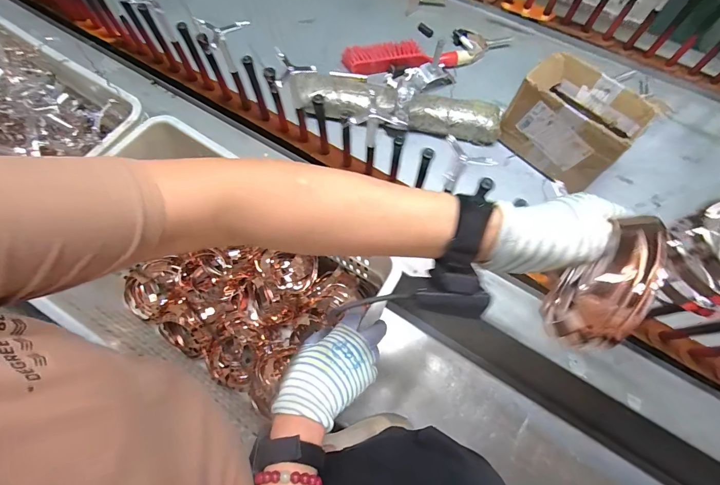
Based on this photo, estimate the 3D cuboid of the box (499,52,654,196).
[{"bbox_3d":[0.398,-0.229,0.654,0.205,0.134,0.143,42,71,16],"label":"box"}]

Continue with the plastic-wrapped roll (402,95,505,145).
[{"bbox_3d":[0.194,-0.261,0.710,0.200,0.054,0.074,12,66,4],"label":"plastic-wrapped roll"}]

